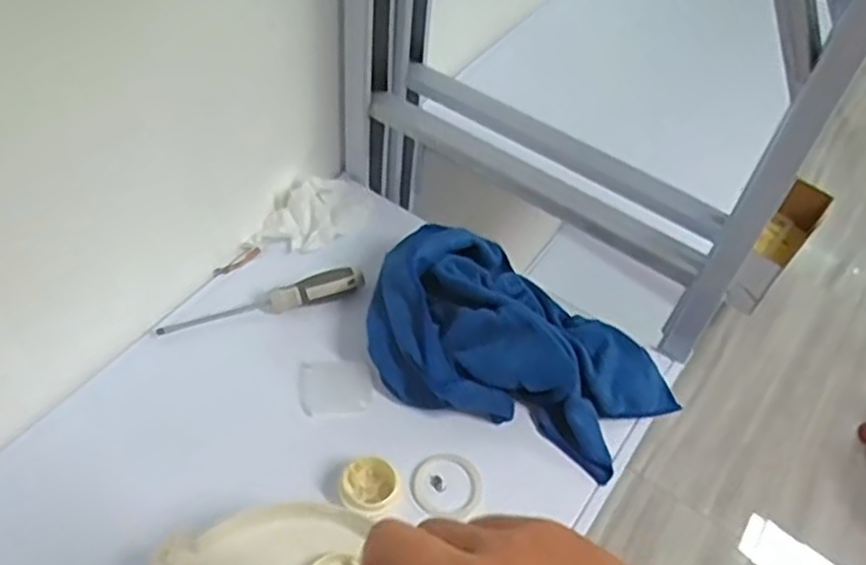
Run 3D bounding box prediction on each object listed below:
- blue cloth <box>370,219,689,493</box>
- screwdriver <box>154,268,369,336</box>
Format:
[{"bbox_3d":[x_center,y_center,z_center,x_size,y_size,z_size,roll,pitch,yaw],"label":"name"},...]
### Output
[{"bbox_3d":[0.064,0.058,0.654,0.265,0.075,0.164,32,54,19],"label":"blue cloth"},{"bbox_3d":[-0.154,0.017,0.694,0.184,0.023,0.024,-14,53,-17],"label":"screwdriver"}]

